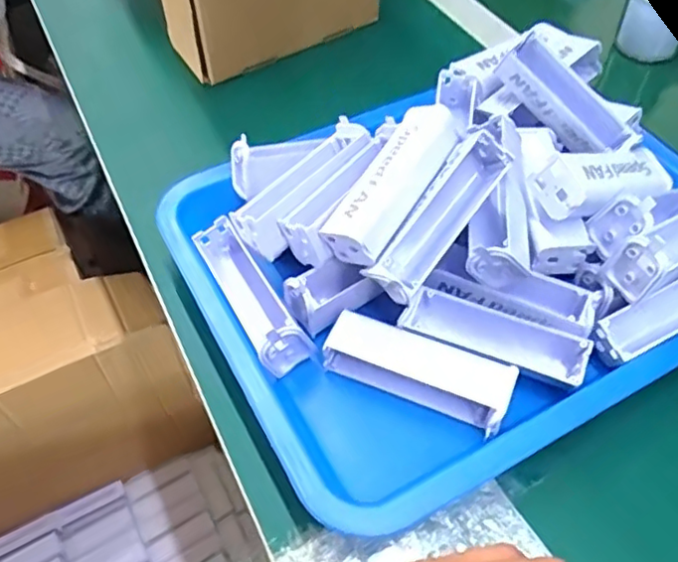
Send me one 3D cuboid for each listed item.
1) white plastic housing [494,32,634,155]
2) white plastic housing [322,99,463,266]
[{"bbox_3d":[0.145,-0.115,0.413,0.091,0.024,0.031,45,62,4],"label":"white plastic housing"},{"bbox_3d":[0.032,-0.057,0.362,0.036,0.020,0.104,29,74,22],"label":"white plastic housing"}]

